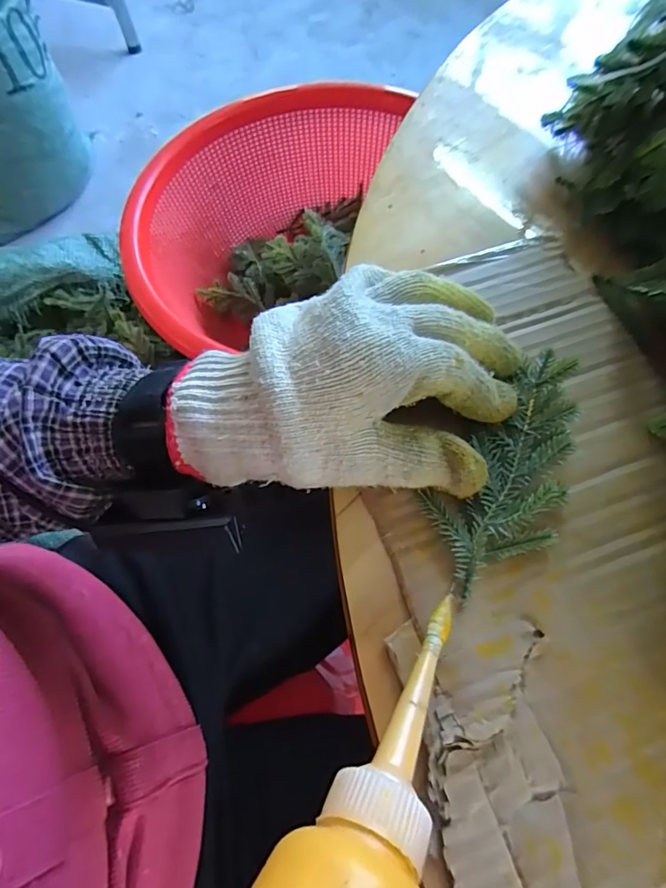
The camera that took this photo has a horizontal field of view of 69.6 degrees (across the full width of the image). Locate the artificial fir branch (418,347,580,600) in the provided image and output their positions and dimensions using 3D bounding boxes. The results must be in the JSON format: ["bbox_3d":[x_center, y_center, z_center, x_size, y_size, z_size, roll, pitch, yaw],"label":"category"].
[{"bbox_3d":[0.085,0.008,0.224,0.053,0.018,0.123,26,72,12],"label":"artificial fir branch"}]

